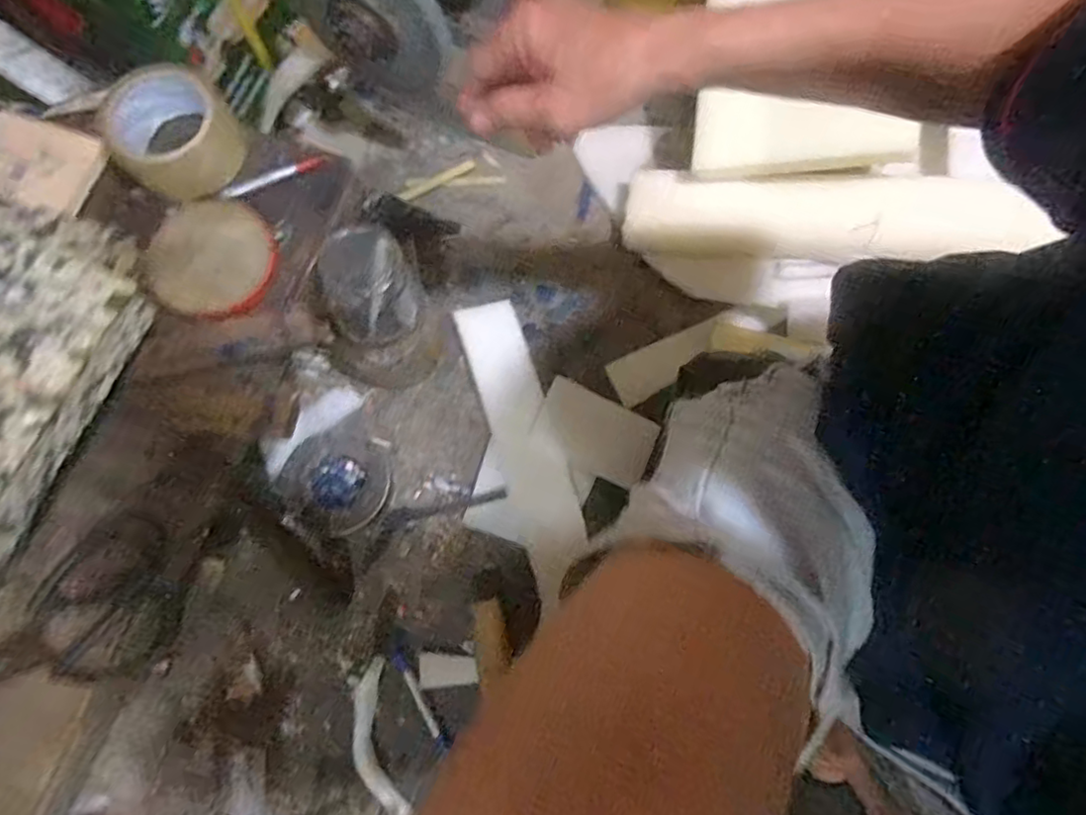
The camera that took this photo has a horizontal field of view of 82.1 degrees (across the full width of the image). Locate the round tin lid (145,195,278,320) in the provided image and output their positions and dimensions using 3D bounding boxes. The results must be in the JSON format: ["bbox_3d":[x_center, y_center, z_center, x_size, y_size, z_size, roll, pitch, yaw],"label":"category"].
[{"bbox_3d":[-0.275,-0.126,0.520,0.105,0.009,0.110,0,73,0],"label":"round tin lid"}]

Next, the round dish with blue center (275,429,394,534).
[{"bbox_3d":[-0.218,0.078,0.660,0.105,0.018,0.099,0,73,0],"label":"round dish with blue center"}]

